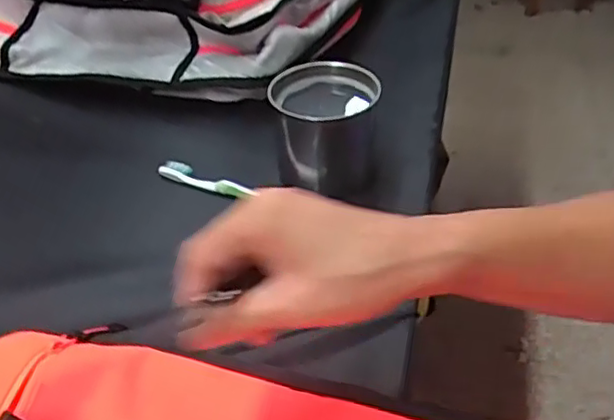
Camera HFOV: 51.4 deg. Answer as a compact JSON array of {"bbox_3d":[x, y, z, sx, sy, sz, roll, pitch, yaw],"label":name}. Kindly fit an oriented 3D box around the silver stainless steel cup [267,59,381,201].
[{"bbox_3d":[0.017,-0.084,0.638,0.102,0.088,0.097,-1,40,1],"label":"silver stainless steel cup"}]

